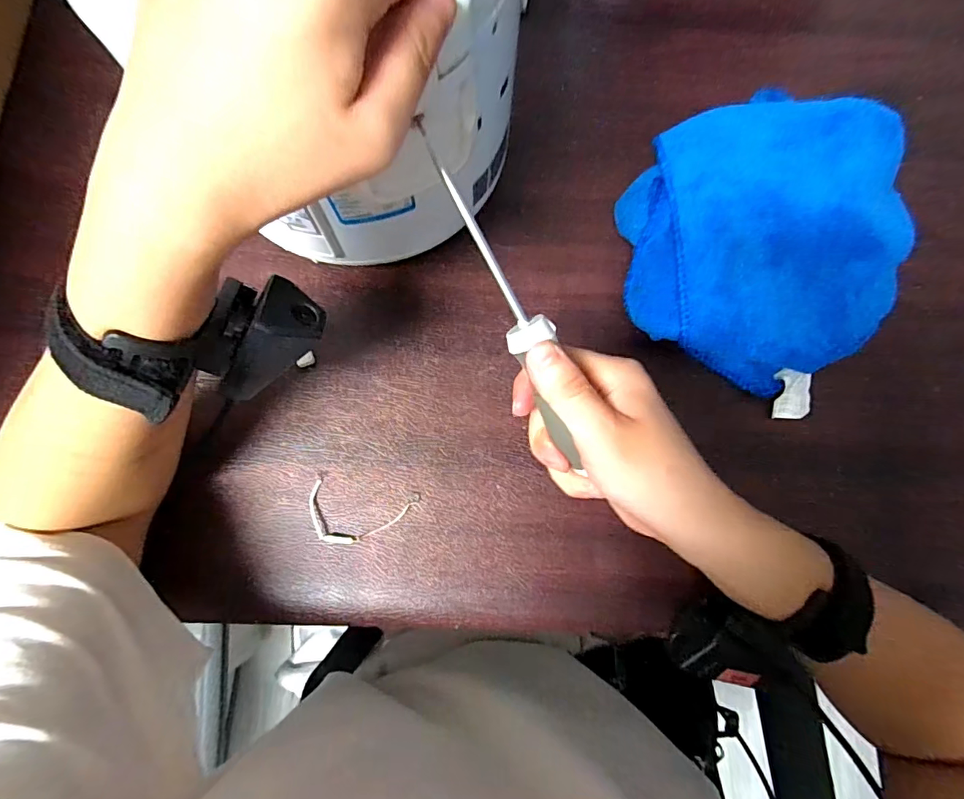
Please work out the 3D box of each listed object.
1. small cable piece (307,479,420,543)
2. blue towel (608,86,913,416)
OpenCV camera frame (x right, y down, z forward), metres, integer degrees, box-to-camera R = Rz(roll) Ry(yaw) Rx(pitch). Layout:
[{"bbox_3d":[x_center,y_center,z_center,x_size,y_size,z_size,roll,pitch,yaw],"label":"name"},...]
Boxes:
[{"bbox_3d":[-0.084,0.081,0.328,0.070,0.006,0.038,13,80,2],"label":"small cable piece"},{"bbox_3d":[0.196,-0.112,0.335,0.189,0.075,0.183,34,81,5],"label":"blue towel"}]

